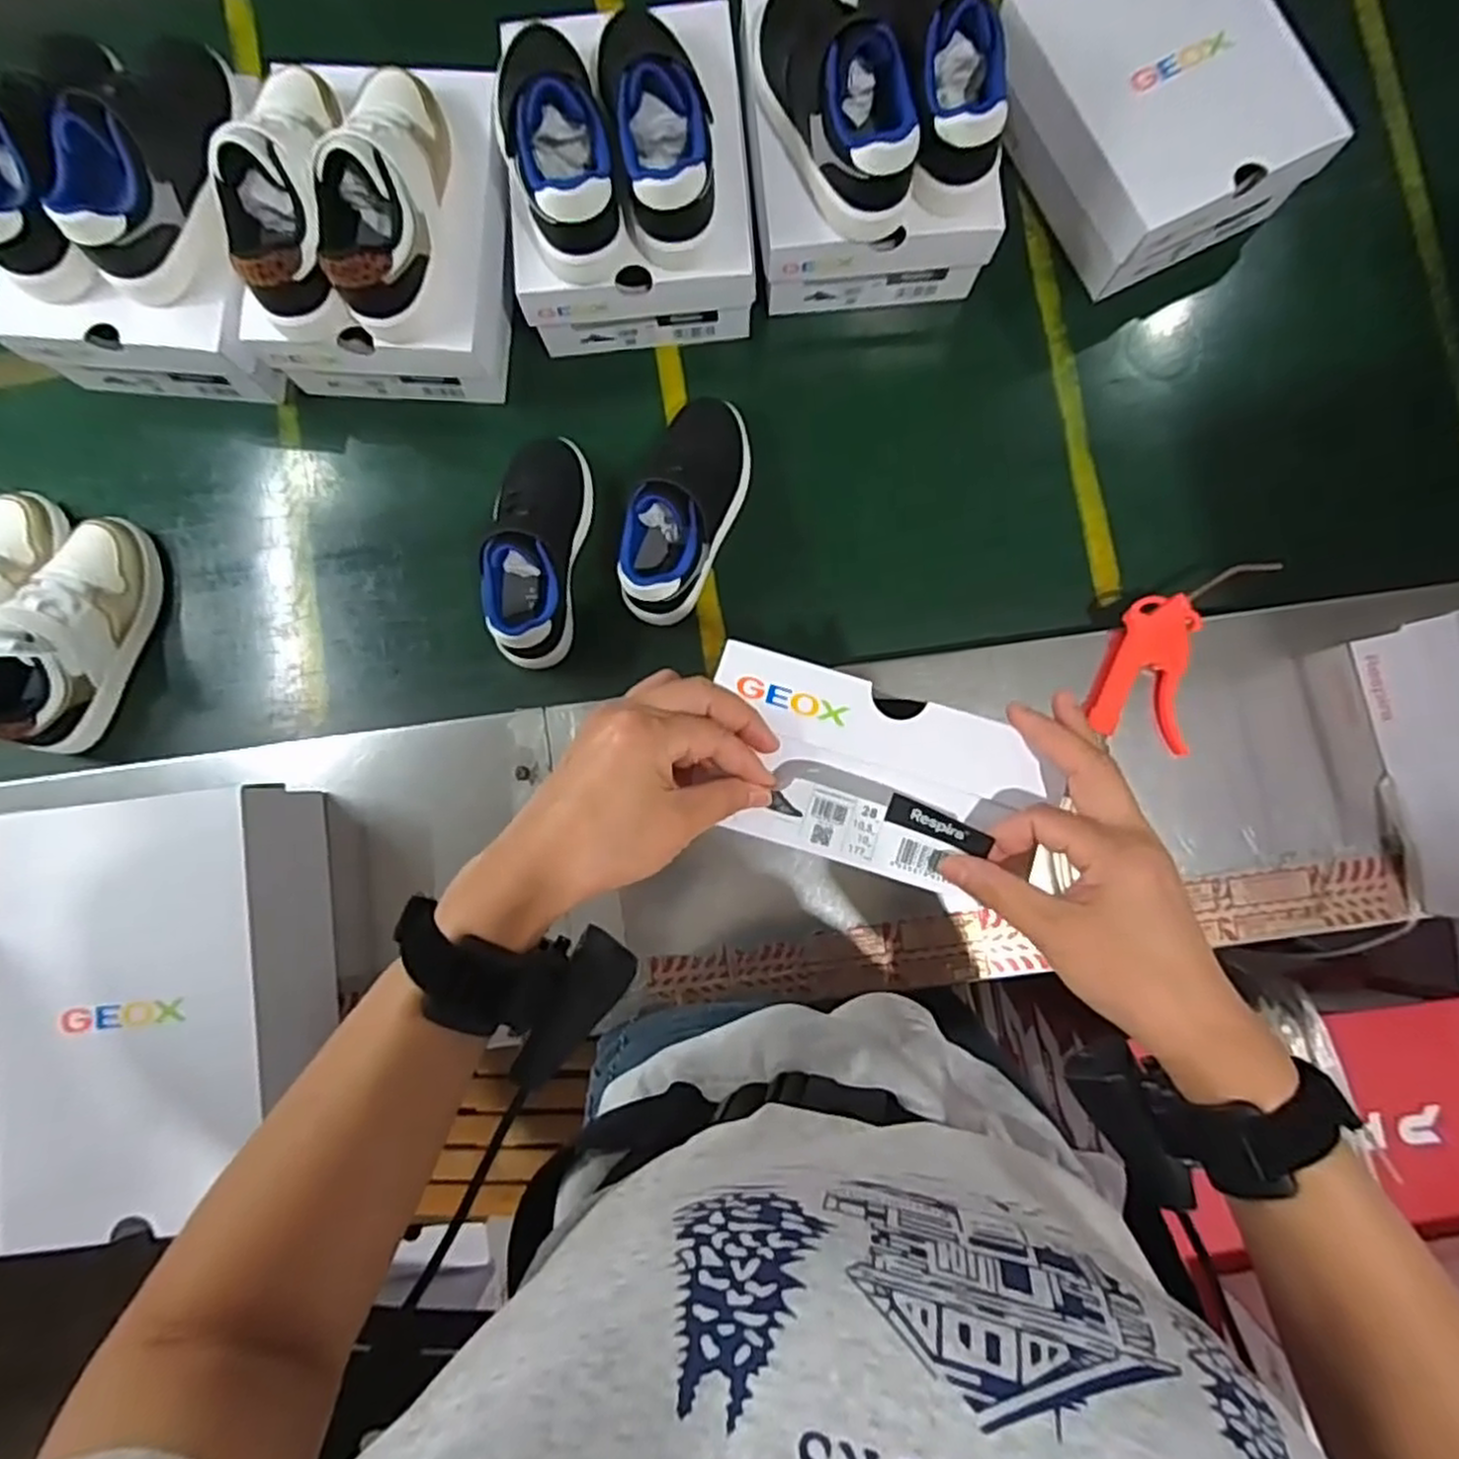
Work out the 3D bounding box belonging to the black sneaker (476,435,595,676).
[{"bbox_3d":[-0.158,-0.154,0.618,0.069,0.081,0.190,3,85,1],"label":"black sneaker"}]

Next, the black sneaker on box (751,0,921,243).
[{"bbox_3d":[0.074,-0.475,0.560,0.078,0.094,0.195,-27,85,-1],"label":"black sneaker on box"}]

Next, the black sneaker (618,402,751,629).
[{"bbox_3d":[-0.034,-0.190,0.618,0.074,0.081,0.194,17,86,2],"label":"black sneaker"}]

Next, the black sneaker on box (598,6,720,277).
[{"bbox_3d":[-0.055,-0.454,0.552,0.078,0.099,0.188,-12,85,0],"label":"black sneaker on box"}]

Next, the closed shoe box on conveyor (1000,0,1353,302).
[{"bbox_3d":[0.352,-0.521,0.634,0.187,0.088,0.225,-27,85,-1],"label":"closed shoe box on conveyor"}]

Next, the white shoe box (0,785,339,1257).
[{"bbox_3d":[-0.392,0.194,0.546,0.193,0.101,0.286,-6,85,1],"label":"white shoe box"}]

